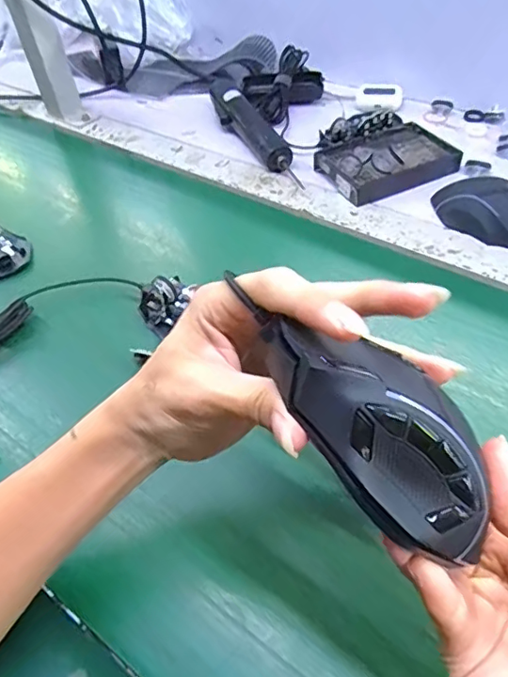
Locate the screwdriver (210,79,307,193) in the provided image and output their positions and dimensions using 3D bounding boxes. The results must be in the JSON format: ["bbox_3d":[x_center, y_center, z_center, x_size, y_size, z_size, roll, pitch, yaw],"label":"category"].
[{"bbox_3d":[-0.004,-0.261,0.659,0.034,0.042,0.227,-22,50,-14],"label":"screwdriver"}]

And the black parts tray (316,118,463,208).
[{"bbox_3d":[0.152,-0.200,0.594,0.145,0.029,0.102,-24,50,-15],"label":"black parts tray"}]

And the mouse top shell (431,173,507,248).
[{"bbox_3d":[0.232,-0.127,0.520,0.060,0.036,0.117,-36,54,-24],"label":"mouse top shell"}]

